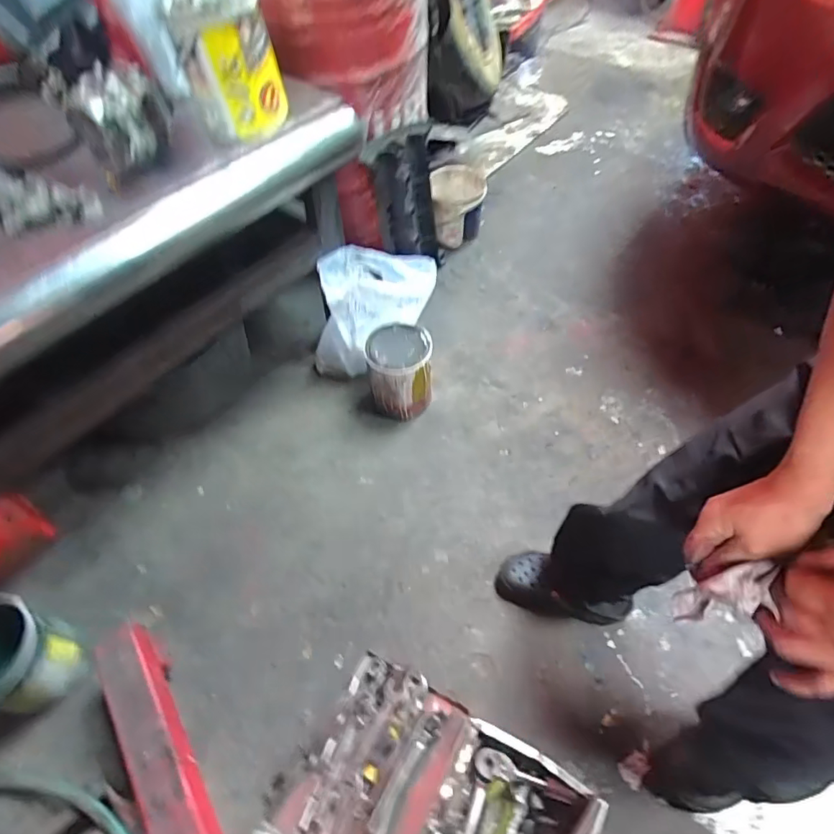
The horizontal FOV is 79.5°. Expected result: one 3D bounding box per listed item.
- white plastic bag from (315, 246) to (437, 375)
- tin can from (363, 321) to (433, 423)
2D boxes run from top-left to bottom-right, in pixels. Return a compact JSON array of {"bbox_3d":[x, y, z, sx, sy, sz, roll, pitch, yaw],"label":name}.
[{"bbox_3d":[-0.122,-0.275,1.340,0.332,0.345,0.097,-10,57,-6],"label":"white plastic bag"},{"bbox_3d":[-0.045,-0.122,1.327,0.166,0.196,0.181,-3,57,-1],"label":"tin can"}]

